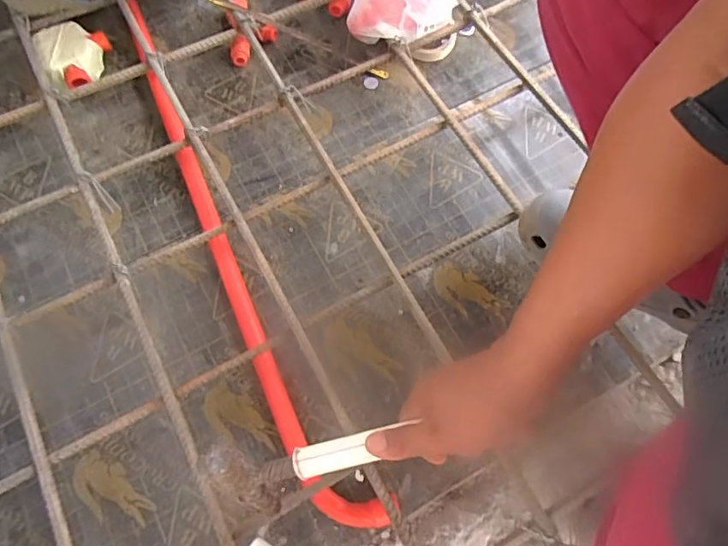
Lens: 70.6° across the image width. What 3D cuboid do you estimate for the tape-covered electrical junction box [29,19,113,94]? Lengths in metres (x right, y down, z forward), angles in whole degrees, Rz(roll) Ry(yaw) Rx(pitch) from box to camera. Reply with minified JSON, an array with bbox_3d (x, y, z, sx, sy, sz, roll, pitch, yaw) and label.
[{"bbox_3d":[-0.443,-0.334,0.794,0.102,0.055,0.102,-30,73,-10],"label":"tape-covered electrical junction box"}]

